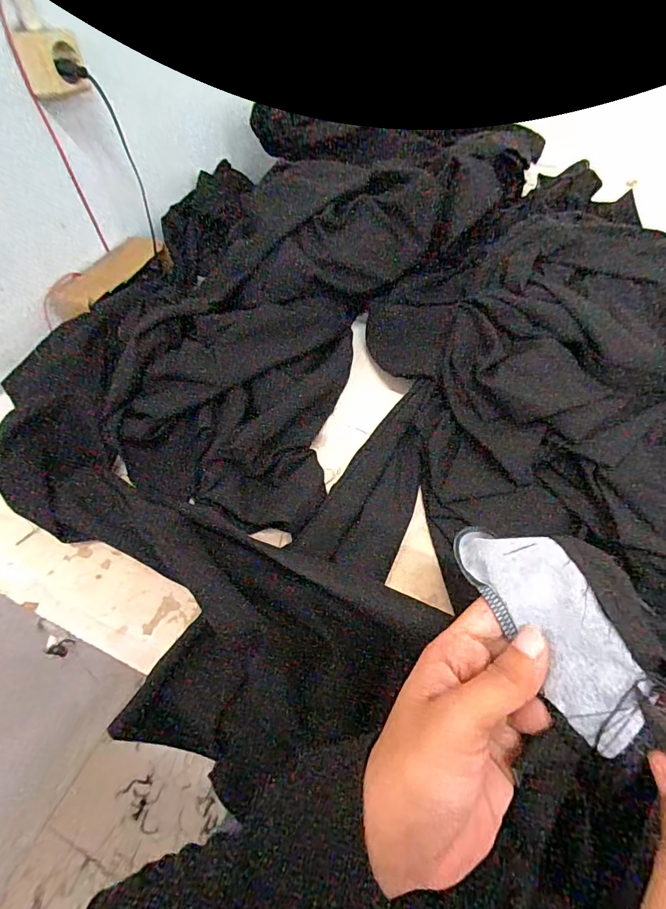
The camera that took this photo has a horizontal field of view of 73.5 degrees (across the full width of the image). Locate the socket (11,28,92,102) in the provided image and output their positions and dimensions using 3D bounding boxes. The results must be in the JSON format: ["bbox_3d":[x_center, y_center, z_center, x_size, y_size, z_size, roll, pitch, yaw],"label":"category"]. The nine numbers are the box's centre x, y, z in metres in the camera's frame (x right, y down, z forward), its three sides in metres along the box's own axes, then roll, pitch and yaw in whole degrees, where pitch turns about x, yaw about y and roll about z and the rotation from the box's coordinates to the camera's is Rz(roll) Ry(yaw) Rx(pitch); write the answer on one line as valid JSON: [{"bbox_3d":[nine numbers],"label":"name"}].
[{"bbox_3d":[-0.319,-0.447,0.509,0.043,0.061,0.058,19,56,21],"label":"socket"}]

